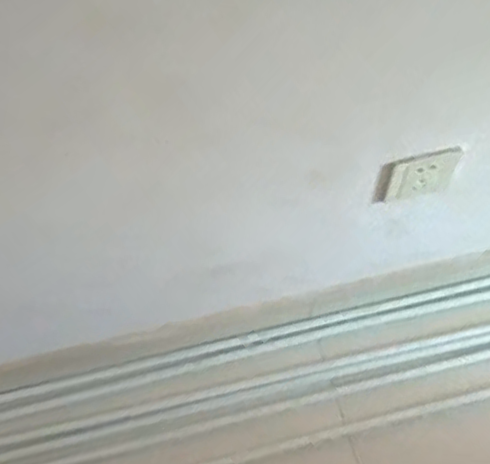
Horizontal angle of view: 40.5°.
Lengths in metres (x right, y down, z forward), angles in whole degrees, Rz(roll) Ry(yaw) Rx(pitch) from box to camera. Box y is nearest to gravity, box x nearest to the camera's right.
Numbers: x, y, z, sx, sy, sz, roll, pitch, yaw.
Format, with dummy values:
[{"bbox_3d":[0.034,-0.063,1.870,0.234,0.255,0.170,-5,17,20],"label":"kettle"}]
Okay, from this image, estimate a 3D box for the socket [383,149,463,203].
[{"bbox_3d":[0.217,-0.068,0.814,0.091,0.083,0.009,-12,62,-8],"label":"socket"}]

